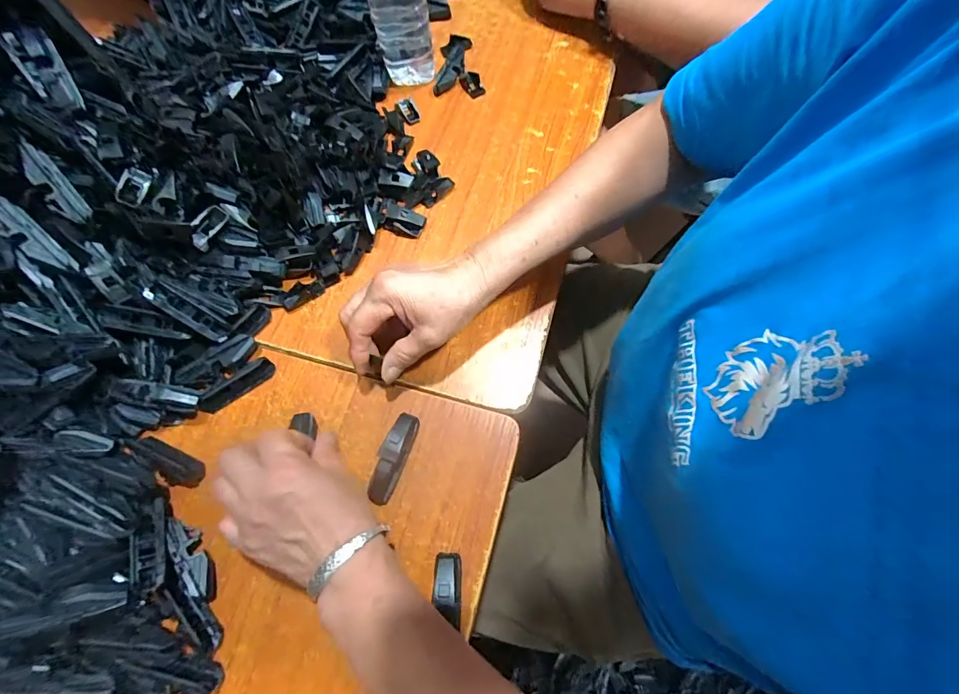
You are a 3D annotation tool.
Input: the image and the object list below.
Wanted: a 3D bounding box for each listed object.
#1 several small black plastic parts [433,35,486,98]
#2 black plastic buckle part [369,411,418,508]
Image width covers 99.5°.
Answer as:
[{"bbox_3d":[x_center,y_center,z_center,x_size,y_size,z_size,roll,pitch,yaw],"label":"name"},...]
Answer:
[{"bbox_3d":[-0.026,-0.362,0.517,0.059,0.021,0.097,-2,69,2],"label":"several small black plastic parts"},{"bbox_3d":[-0.074,0.095,0.349,0.020,0.024,0.076,16,71,8],"label":"black plastic buckle part"}]

